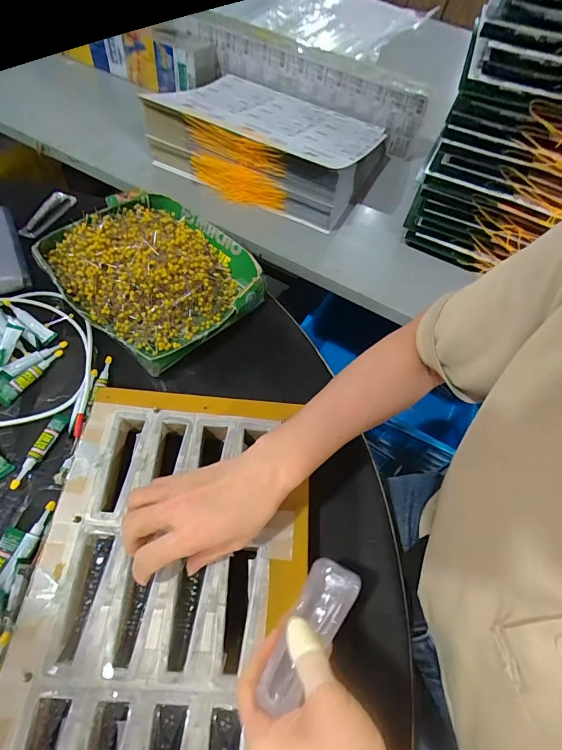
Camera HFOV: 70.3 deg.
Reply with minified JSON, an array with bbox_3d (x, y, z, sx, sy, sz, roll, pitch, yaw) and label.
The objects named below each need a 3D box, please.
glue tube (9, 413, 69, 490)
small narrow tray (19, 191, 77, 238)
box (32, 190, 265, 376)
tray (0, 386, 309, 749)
[{"bbox_3d":[-0.251,0.077,0.415,0.020,0.012,0.084,15,57,3],"label":"glue tube"},{"bbox_3d":[-0.356,-0.249,0.615,0.032,0.016,0.102,21,58,6],"label":"small narrow tray"},{"bbox_3d":[-0.174,-0.143,0.549,0.223,0.055,0.282,-38,69,-26],"label":"box"},{"bbox_3d":[-0.093,0.189,0.338,0.222,0.035,0.385,2,59,1],"label":"tray"}]

